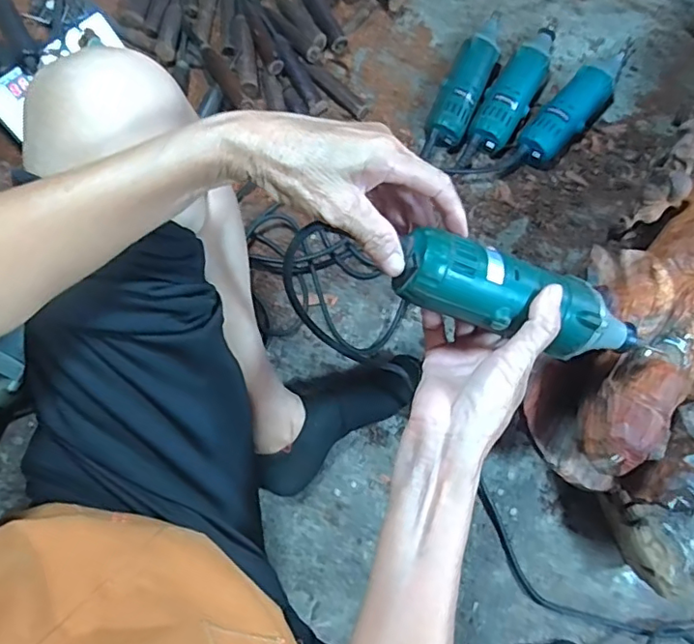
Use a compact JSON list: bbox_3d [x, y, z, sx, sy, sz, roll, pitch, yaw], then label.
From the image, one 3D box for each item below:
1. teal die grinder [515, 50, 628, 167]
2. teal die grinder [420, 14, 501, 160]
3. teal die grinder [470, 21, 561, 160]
[{"bbox_3d":[0.307,-0.293,0.741,0.057,0.051,0.225,43,80,8],"label":"teal die grinder"},{"bbox_3d":[0.163,-0.328,0.747,0.053,0.055,0.232,23,77,4],"label":"teal die grinder"},{"bbox_3d":[0.232,-0.323,0.751,0.058,0.050,0.229,28,78,5],"label":"teal die grinder"}]

